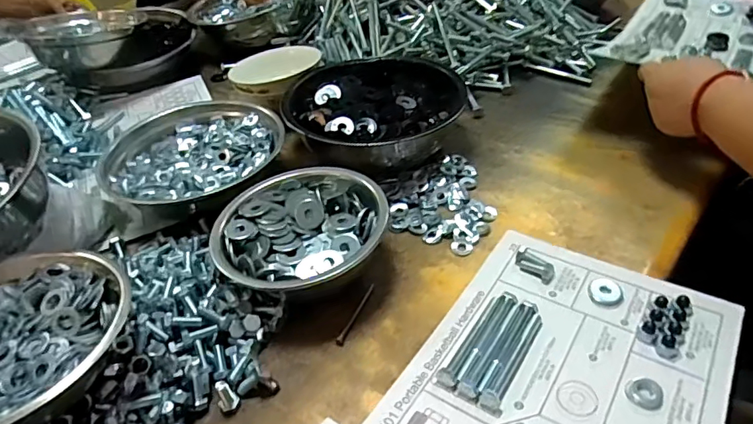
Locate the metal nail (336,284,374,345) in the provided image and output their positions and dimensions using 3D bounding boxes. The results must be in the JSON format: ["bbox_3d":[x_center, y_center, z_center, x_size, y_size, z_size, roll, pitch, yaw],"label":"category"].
[{"bbox_3d":[-0.020,0.098,0.500,0.008,0.007,0.080,12,43,19],"label":"metal nail"}]

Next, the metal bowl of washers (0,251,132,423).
[{"bbox_3d":[-0.279,0.099,0.385,0.176,0.050,0.165,-2,41,2],"label":"metal bowl of washers"}]

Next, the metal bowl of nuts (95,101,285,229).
[{"bbox_3d":[-0.231,-0.070,0.647,0.180,0.065,0.207,24,48,30],"label":"metal bowl of nuts"}]

